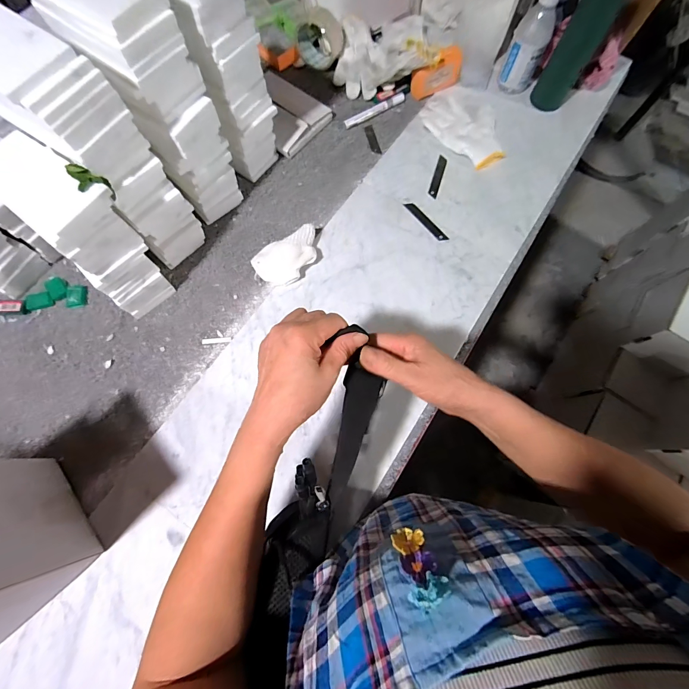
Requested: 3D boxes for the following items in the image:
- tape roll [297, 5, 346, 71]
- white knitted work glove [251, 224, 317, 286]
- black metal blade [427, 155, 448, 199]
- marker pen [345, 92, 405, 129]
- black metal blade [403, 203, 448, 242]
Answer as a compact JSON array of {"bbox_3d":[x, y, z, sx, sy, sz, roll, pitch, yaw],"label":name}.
[{"bbox_3d":[-0.054,-0.640,0.712,0.098,0.094,0.052,21,51,29],"label":"tape roll"},{"bbox_3d":[-0.090,-0.142,0.562,0.119,0.040,0.071,-29,74,-9],"label":"white knitted work glove"},{"bbox_3d":[0.179,-0.322,0.648,0.018,0.004,0.100,16,71,13],"label":"black metal blade"},{"bbox_3d":[0.064,-0.478,0.691,0.143,0.014,0.017,-34,77,-10],"label":"marker pen"},{"bbox_3d":[0.145,-0.219,0.603,0.019,0.004,0.098,-35,76,-18],"label":"black metal blade"}]

